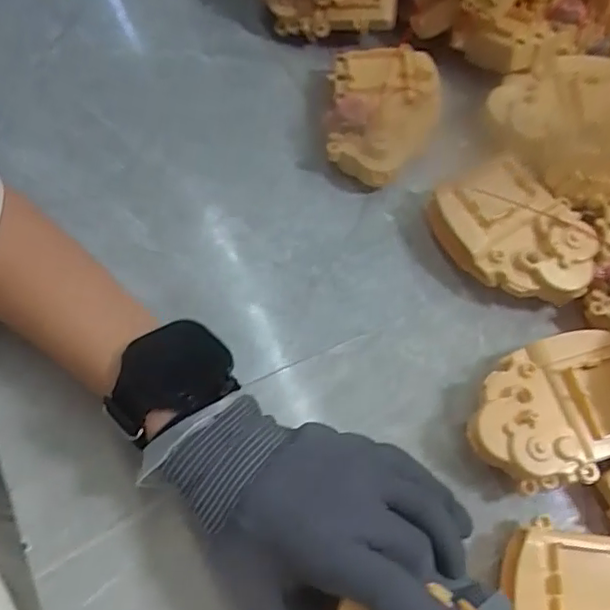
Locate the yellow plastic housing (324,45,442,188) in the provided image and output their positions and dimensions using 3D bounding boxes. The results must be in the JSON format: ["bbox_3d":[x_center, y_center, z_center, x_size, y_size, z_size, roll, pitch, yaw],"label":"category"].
[{"bbox_3d":[0.053,-0.129,0.404,0.071,0.029,0.103,6,67,1],"label":"yellow plastic housing"}]

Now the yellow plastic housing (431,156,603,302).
[{"bbox_3d":[0.128,-0.046,0.370,0.105,0.037,0.075,37,71,13],"label":"yellow plastic housing"}]

